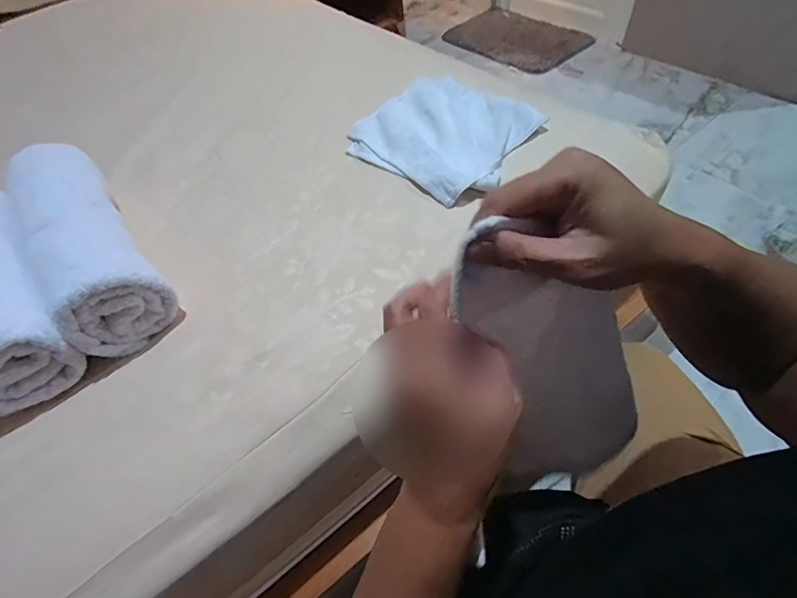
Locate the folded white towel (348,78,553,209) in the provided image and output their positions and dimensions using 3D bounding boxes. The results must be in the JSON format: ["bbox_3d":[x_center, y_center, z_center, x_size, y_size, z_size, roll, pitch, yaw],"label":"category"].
[{"bbox_3d":[0.069,-0.253,0.634,0.242,0.025,0.227,34,65,28],"label":"folded white towel"}]

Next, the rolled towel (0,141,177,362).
[{"bbox_3d":[-0.387,-0.075,0.514,0.102,0.097,0.302,-38,61,-17],"label":"rolled towel"}]

